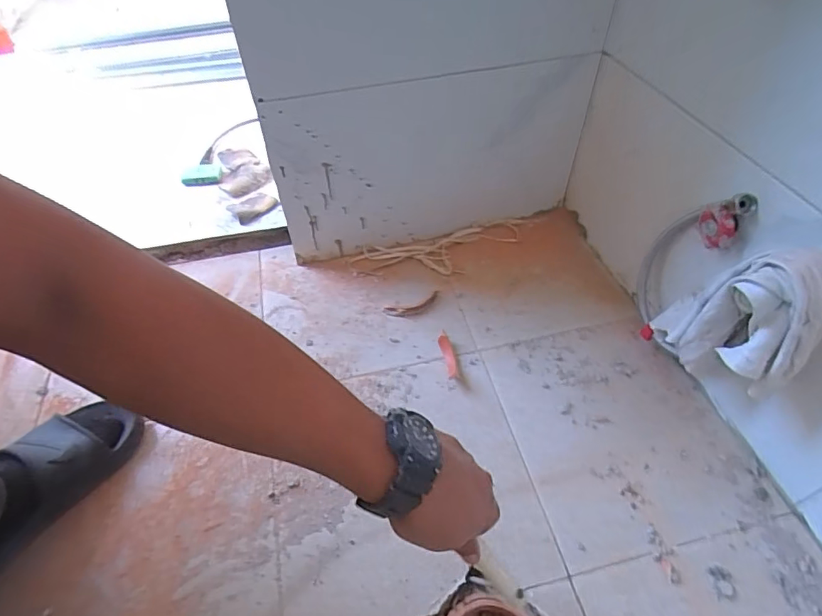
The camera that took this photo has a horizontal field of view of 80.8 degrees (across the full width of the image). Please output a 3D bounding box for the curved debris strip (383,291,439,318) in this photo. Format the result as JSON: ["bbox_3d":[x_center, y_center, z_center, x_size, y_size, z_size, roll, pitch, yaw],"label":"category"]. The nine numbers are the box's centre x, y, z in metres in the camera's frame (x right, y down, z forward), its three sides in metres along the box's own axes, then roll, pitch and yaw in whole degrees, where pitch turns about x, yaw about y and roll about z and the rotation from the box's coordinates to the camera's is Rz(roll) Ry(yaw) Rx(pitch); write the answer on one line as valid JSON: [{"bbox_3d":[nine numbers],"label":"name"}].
[{"bbox_3d":[0.005,-0.001,0.743,0.090,0.008,0.031,-17,52,-14],"label":"curved debris strip"}]

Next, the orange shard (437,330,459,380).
[{"bbox_3d":[0.053,0.067,0.675,0.019,0.019,0.075,-10,51,-8],"label":"orange shard"}]

